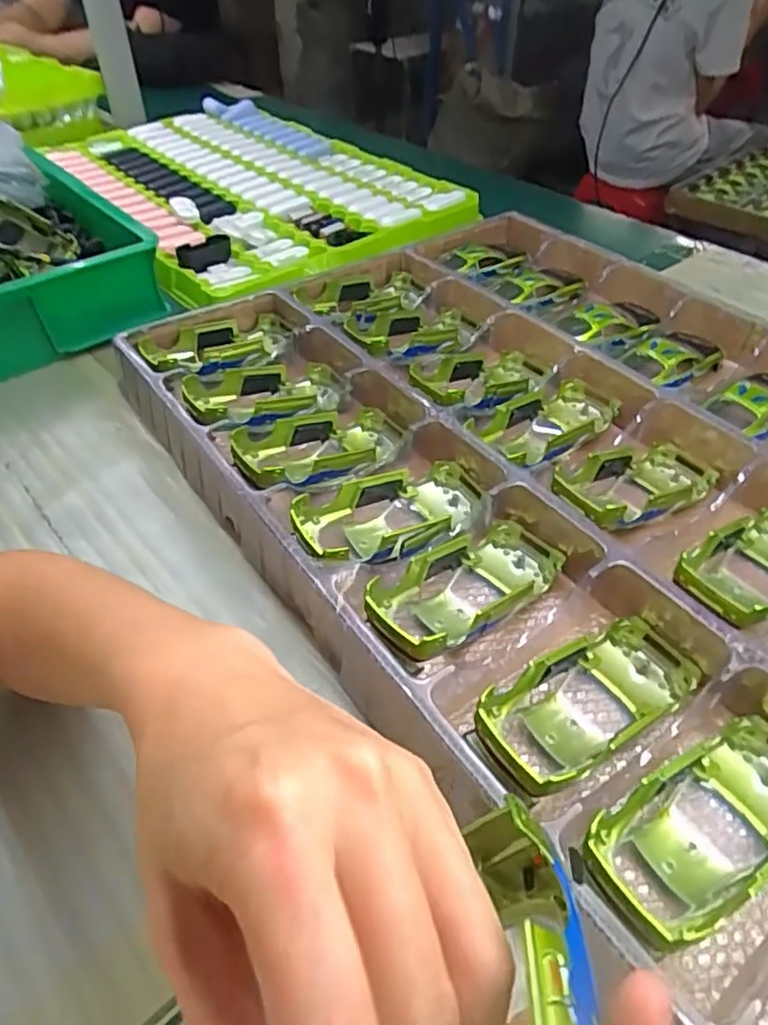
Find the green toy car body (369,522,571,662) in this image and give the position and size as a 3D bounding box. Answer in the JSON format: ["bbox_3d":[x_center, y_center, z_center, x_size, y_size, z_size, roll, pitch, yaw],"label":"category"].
[{"bbox_3d":[0.048,0.047,0.373,0.058,0.036,0.138,36,38,29],"label":"green toy car body"}]

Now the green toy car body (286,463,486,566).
[{"bbox_3d":[0.008,0.003,0.413,0.129,0.043,0.060,-23,50,-21],"label":"green toy car body"}]

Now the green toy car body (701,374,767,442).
[{"bbox_3d":[0.291,-0.084,0.493,0.088,0.025,0.047,-27,52,-24],"label":"green toy car body"}]

